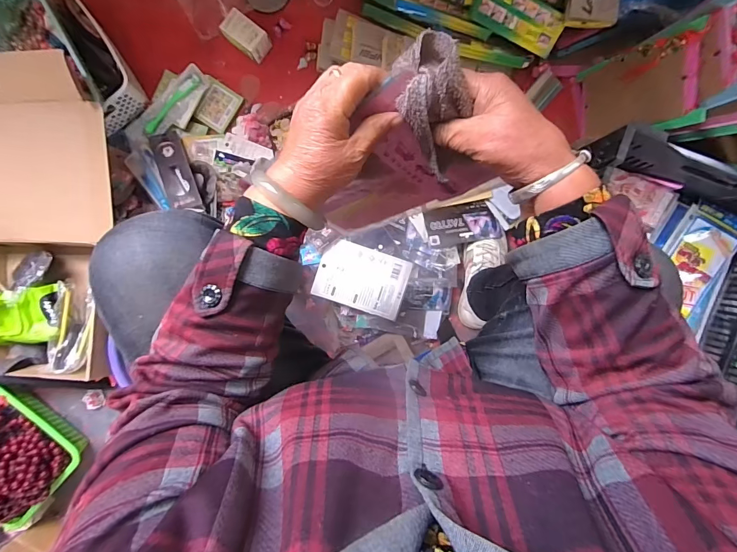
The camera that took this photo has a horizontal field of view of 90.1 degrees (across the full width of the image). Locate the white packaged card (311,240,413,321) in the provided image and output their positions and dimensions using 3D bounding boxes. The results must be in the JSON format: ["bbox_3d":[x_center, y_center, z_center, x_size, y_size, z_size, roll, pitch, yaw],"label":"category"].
[{"bbox_3d":[-0.012,0.006,0.737,0.177,0.015,0.123,18,94,0],"label":"white packaged card"}]

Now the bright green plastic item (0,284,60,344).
[{"bbox_3d":[-0.736,0.086,0.763,0.214,0.058,0.113,-7,93,2],"label":"bright green plastic item"}]

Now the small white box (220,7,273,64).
[{"bbox_3d":[-0.253,-0.494,0.759,0.088,0.048,0.058,41,93,-1],"label":"small white box"}]

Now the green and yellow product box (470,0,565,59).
[{"bbox_3d":[0.275,-0.470,0.668,0.181,0.014,0.073,11,127,-21],"label":"green and yellow product box"}]

